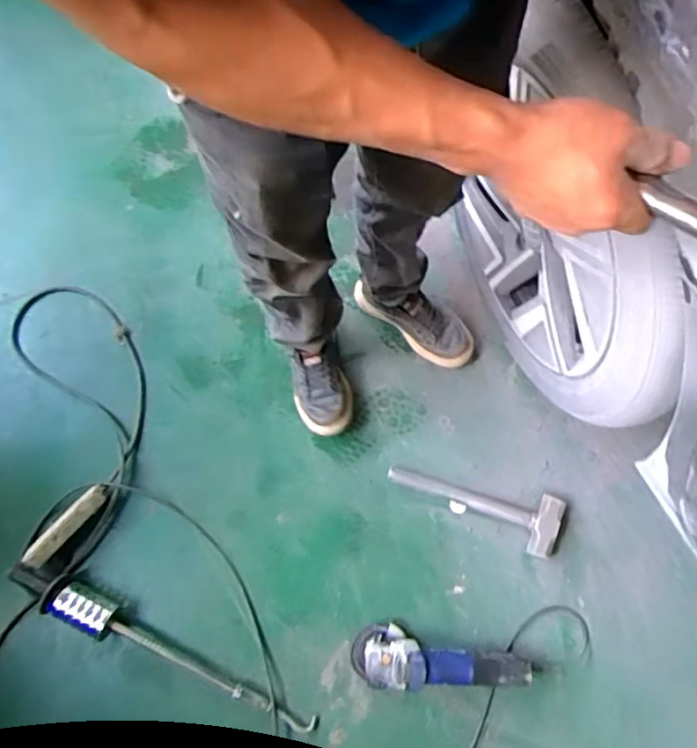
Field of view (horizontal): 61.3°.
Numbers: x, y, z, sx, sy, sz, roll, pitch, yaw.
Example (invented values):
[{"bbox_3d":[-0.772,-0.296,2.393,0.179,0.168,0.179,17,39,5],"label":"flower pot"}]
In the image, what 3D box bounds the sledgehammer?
[{"bbox_3d":[0.222,0.231,1.048,0.315,0.061,0.108,15,75,6],"label":"sledgehammer"}]

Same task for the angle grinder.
[{"bbox_3d":[0.157,0.474,0.978,0.303,0.103,0.090,2,74,3],"label":"angle grinder"}]

